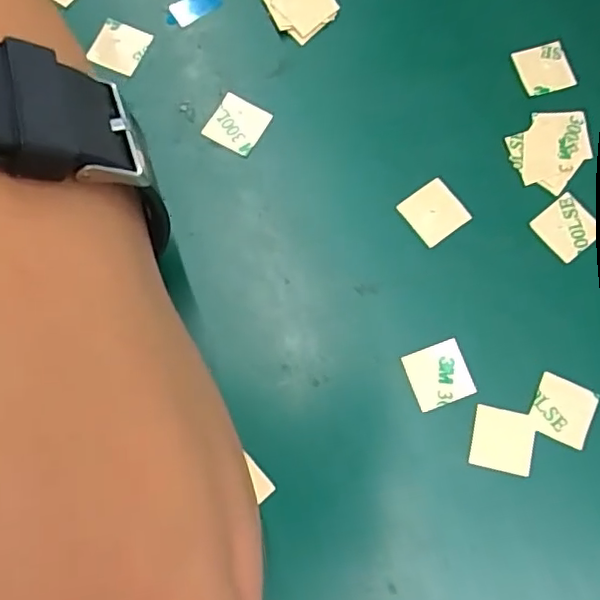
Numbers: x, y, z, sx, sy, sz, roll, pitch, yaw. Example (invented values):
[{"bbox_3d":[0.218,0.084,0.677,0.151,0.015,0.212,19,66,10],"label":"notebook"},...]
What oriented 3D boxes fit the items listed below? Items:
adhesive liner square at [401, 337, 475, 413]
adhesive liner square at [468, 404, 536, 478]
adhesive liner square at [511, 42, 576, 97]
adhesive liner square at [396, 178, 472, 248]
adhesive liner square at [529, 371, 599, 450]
[{"bbox_3d":[0.036,0.020,0.156,0.015,0.004,0.015,-20,80,-4],"label":"adhesive liner square"},{"bbox_3d":[0.052,0.036,0.152,0.016,0.004,0.015,13,77,3],"label":"adhesive liner square"},{"bbox_3d":[0.073,-0.069,0.176,0.016,0.004,0.015,-17,77,-5],"label":"adhesive liner square"},{"bbox_3d":[0.037,-0.024,0.165,0.015,0.004,0.015,-35,79,-9],"label":"adhesive liner square"},{"bbox_3d":[0.068,0.029,0.154,0.015,0.004,0.015,24,79,5],"label":"adhesive liner square"}]

